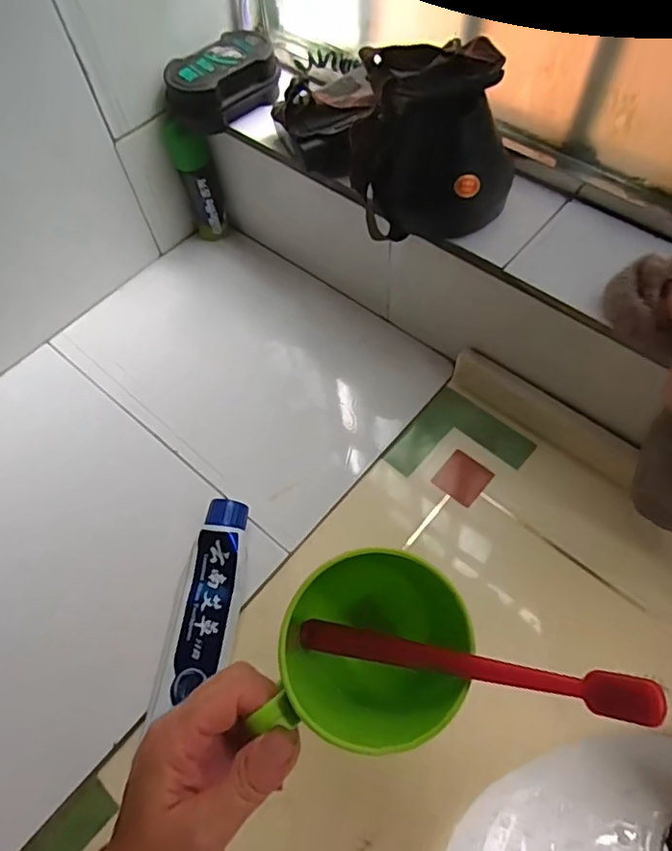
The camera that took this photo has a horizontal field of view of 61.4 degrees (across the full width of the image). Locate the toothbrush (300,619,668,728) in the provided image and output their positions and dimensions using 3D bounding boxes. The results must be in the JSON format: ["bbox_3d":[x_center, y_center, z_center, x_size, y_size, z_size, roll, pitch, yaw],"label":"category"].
[{"bbox_3d":[0.047,0.104,0.252,0.182,0.015,0.015,-13,48,49],"label":"toothbrush"}]

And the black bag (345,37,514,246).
[{"bbox_3d":[0.071,-0.205,0.412,0.116,0.098,0.094,0,61,3],"label":"black bag"}]

